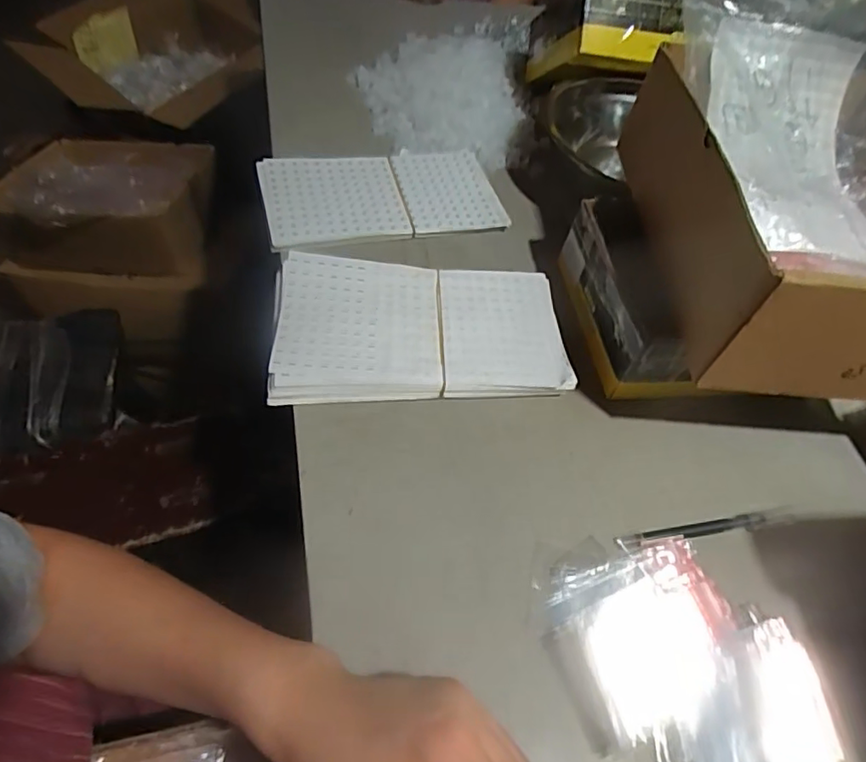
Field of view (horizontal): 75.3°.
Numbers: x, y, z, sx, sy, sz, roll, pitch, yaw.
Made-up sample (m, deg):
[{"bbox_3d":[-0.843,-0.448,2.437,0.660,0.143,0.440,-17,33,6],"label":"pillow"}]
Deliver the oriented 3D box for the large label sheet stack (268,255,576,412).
[{"bbox_3d":[-0.011,-0.044,0.466,0.233,0.024,0.137,-1,53,-6],"label":"large label sheet stack"}]

